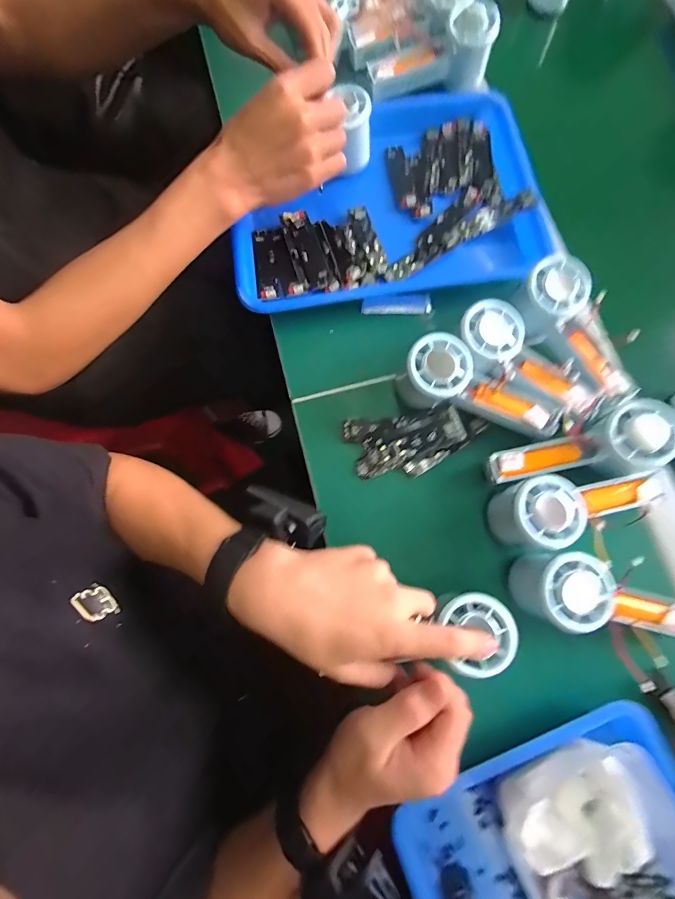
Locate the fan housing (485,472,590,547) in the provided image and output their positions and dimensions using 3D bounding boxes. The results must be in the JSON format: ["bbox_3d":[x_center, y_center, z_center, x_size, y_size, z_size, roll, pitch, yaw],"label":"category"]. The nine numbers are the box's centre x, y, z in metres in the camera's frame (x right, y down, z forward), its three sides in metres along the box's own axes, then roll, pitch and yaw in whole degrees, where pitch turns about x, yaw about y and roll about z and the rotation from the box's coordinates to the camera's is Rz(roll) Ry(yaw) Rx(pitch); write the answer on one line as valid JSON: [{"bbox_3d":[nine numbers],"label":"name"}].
[{"bbox_3d":[0.171,0.057,0.348,0.058,0.078,0.056,0,76,0],"label":"fan housing"}]

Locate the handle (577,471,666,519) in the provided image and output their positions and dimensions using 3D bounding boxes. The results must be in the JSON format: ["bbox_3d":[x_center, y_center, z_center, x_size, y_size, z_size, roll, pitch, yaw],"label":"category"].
[{"bbox_3d":[0.254,0.040,0.345,0.078,0.015,0.026,-12,77,-3],"label":"handle"}]

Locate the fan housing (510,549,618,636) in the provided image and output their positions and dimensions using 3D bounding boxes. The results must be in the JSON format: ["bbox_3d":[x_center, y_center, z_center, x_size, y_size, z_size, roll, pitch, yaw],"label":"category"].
[{"bbox_3d":[0.184,0.115,0.321,0.057,0.057,0.056,0,76,0],"label":"fan housing"}]

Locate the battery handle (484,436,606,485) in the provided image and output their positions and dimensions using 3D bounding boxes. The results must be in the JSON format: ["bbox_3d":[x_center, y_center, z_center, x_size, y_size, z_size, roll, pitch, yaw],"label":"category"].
[{"bbox_3d":[0.186,0.008,0.353,0.097,0.020,0.027,-12,76,-3],"label":"battery handle"}]

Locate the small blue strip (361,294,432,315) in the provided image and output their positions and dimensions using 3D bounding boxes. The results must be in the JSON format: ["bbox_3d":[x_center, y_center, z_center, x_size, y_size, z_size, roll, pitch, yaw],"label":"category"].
[{"bbox_3d":[0.064,-0.155,0.421,0.074,0.010,0.017,-5,76,-1],"label":"small blue strip"}]

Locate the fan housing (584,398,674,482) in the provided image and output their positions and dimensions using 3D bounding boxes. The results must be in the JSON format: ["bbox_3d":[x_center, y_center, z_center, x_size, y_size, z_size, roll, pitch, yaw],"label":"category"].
[{"bbox_3d":[0.261,-0.007,0.348,0.064,0.049,0.060,0,76,0],"label":"fan housing"}]

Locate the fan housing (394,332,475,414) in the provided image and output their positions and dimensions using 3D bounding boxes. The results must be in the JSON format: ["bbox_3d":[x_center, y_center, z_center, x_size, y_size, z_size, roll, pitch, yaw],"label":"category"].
[{"bbox_3d":[0.088,-0.069,0.371,0.063,0.062,0.059,44,80,10],"label":"fan housing"}]

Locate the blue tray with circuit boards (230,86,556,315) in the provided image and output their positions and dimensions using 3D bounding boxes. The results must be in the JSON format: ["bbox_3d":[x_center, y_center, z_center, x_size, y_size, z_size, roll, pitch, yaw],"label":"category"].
[{"bbox_3d":[0.050,-0.289,0.440,0.336,0.033,0.256,-9,76,-2],"label":"blue tray with circuit boards"}]

